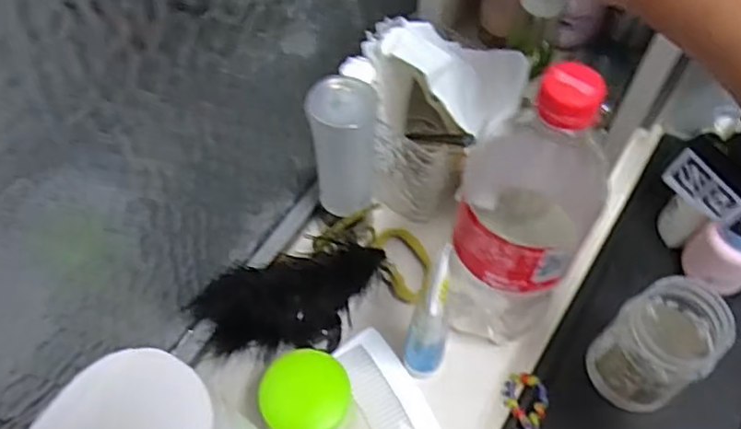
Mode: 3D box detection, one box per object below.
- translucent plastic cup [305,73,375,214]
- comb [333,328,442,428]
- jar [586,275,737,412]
[{"bbox_3d":[-0.019,-0.045,0.469,0.043,0.109,0.043,0,59,0],"label":"translucent plastic cup"},{"bbox_3d":[0.016,0.137,0.472,0.045,0.009,0.113,-23,62,-14],"label":"comb"},{"bbox_3d":[0.229,0.105,0.523,0.067,0.120,0.073,0,59,0],"label":"jar"}]

